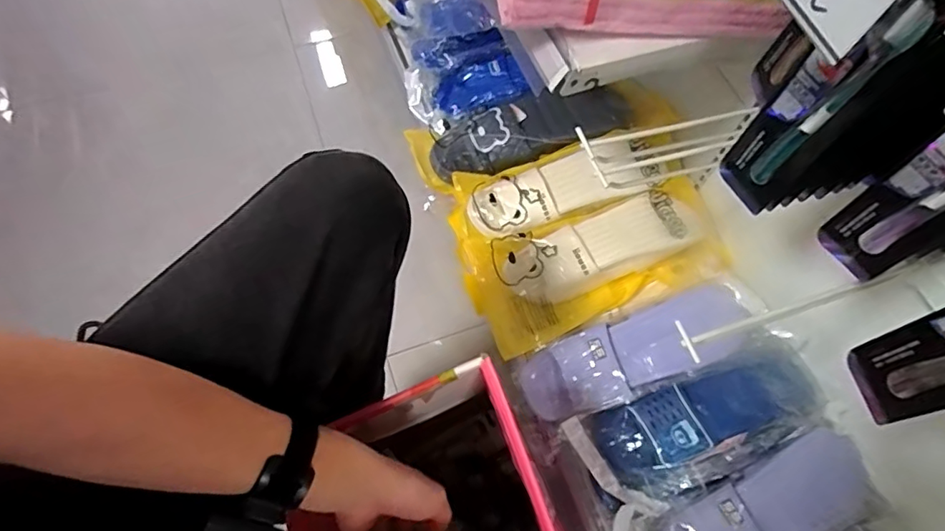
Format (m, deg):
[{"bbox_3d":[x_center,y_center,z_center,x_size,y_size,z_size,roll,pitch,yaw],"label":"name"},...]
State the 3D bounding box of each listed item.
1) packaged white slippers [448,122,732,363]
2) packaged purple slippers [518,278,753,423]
[{"bbox_3d":[0.178,-0.058,0.870,0.387,0.105,0.281,-19,67,-11],"label":"packaged white slippers"},{"bbox_3d":[0.238,0.124,0.787,0.327,0.093,0.108,-19,67,-11],"label":"packaged purple slippers"}]

